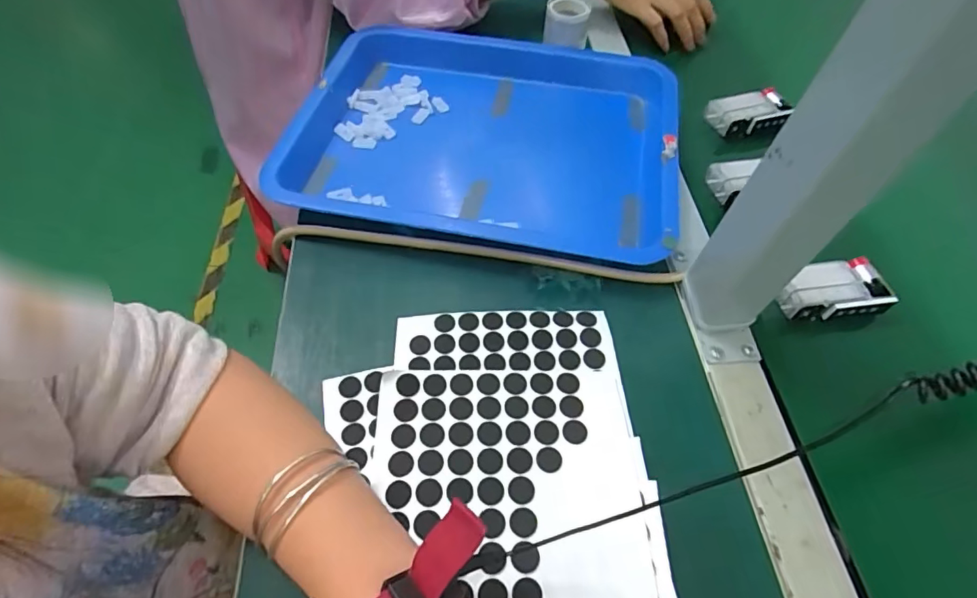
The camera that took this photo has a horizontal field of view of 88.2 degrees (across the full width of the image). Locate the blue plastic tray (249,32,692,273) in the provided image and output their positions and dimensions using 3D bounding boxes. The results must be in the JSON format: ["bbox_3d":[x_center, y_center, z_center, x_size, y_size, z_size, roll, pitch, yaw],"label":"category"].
[{"bbox_3d":[-0.003,-0.150,0.452,0.333,0.035,0.251,10,57,4],"label":"blue plastic tray"}]

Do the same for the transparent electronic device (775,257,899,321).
[{"bbox_3d":[0.255,-0.007,0.378,0.075,0.018,0.043,-5,57,-6],"label":"transparent electronic device"}]

